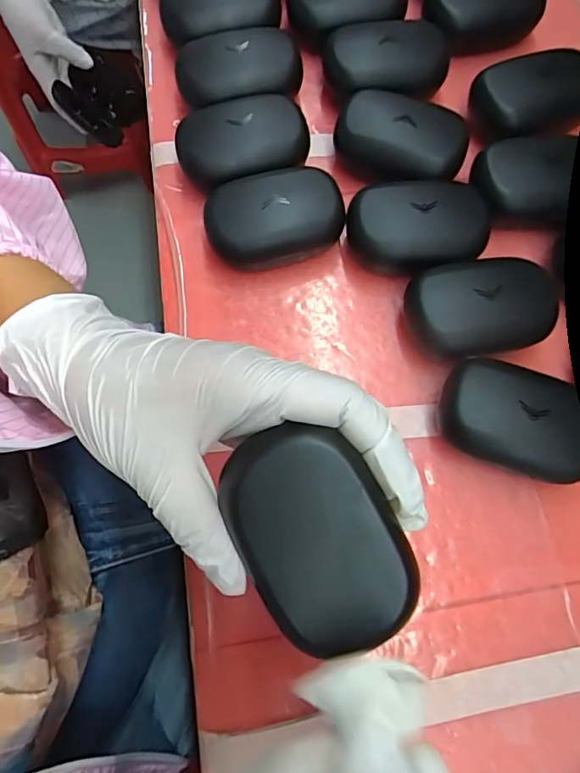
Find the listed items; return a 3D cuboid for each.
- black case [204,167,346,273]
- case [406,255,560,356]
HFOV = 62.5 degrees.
[{"bbox_3d":[-0.010,-0.105,0.304,0.085,0.036,0.057,-12,74,-5],"label":"black case"},{"bbox_3d":[0.113,-0.047,0.287,0.083,0.039,0.058,-8,74,-4],"label":"case"}]

